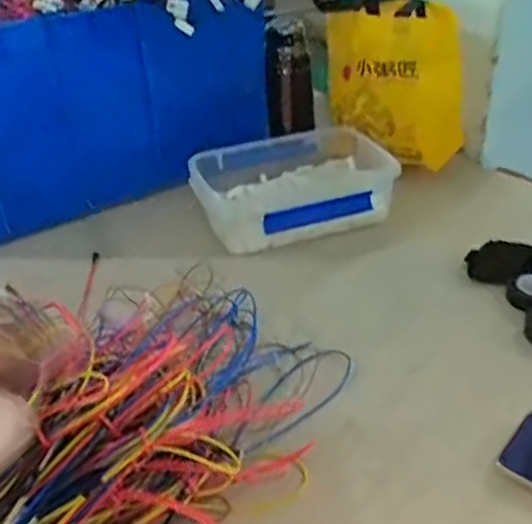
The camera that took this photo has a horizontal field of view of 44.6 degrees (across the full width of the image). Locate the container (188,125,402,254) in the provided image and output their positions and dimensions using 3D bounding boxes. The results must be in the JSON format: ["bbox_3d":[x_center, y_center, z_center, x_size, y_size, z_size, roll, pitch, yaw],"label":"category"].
[{"bbox_3d":[0.033,-0.107,0.896,0.254,0.073,0.205,-12,35,-13],"label":"container"}]

